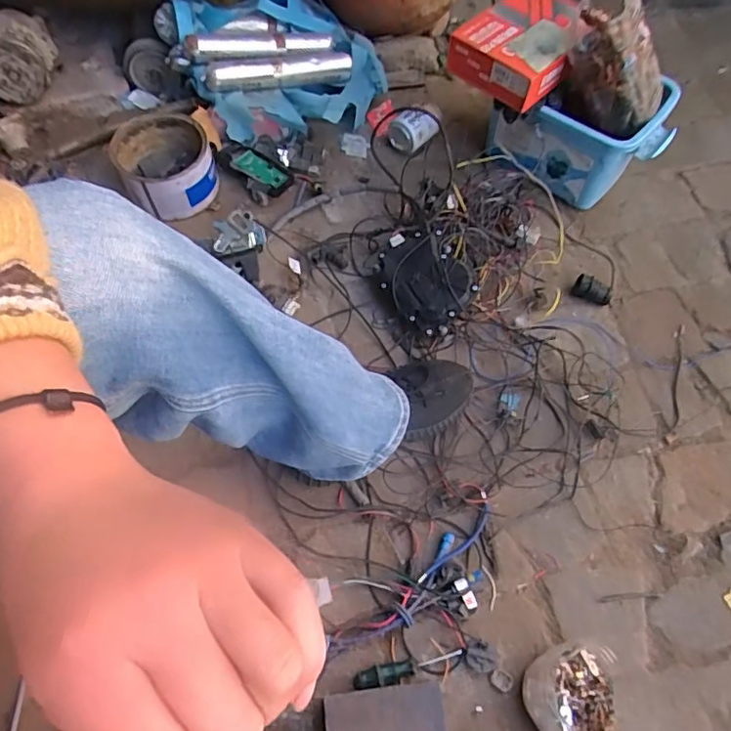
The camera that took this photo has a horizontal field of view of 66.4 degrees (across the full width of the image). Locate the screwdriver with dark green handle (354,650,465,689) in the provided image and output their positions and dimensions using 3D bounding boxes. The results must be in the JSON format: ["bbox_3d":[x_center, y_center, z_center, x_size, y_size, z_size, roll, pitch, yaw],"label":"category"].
[{"bbox_3d":[0.047,0.334,0.613,0.119,0.018,0.022,-9,58,-3],"label":"screwdriver with dark green handle"}]

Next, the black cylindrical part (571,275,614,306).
[{"bbox_3d":[0.346,-0.114,0.855,0.058,0.033,0.032,38,67,23],"label":"black cylindrical part"}]

